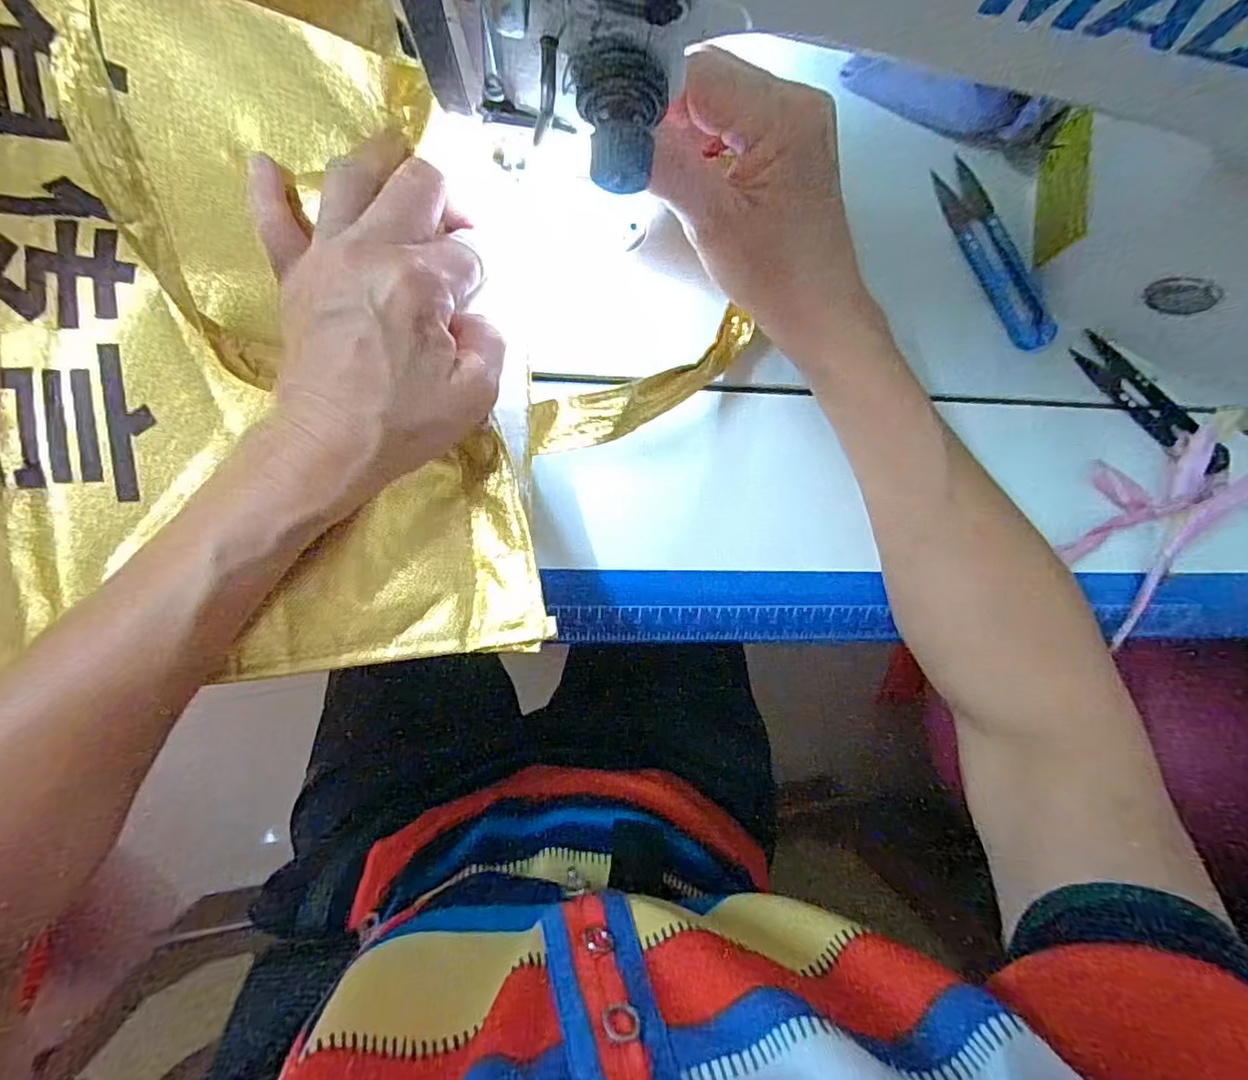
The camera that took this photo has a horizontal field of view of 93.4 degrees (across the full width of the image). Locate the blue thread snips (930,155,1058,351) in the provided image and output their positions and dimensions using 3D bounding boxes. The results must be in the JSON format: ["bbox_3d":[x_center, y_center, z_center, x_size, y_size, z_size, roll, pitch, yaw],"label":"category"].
[{"bbox_3d":[0.185,-0.141,0.293,0.022,0.004,0.098,-27,90,6],"label":"blue thread snips"}]

